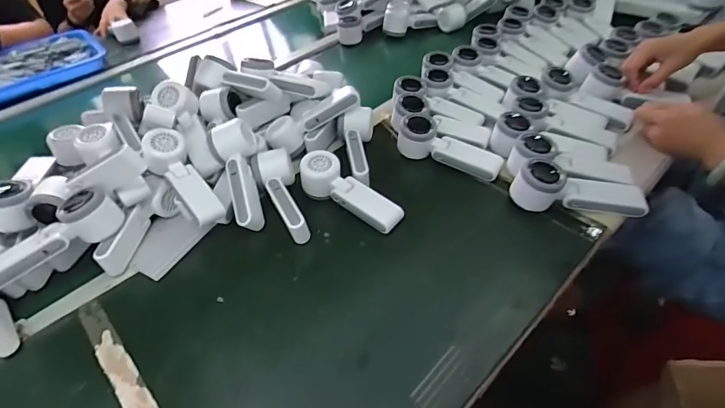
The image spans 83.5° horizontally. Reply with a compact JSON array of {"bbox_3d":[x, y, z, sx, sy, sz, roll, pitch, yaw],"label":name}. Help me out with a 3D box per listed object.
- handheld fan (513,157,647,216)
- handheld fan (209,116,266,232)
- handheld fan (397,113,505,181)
[{"bbox_3d":[0.288,-0.026,0.547,0.164,0.050,0.058,4,45,11],"label":"handheld fan"},{"bbox_3d":[-0.177,-0.040,0.586,0.063,0.048,0.163,-14,76,-7],"label":"handheld fan"},{"bbox_3d":[0.134,-0.085,0.638,0.167,0.060,0.057,25,52,12],"label":"handheld fan"}]

